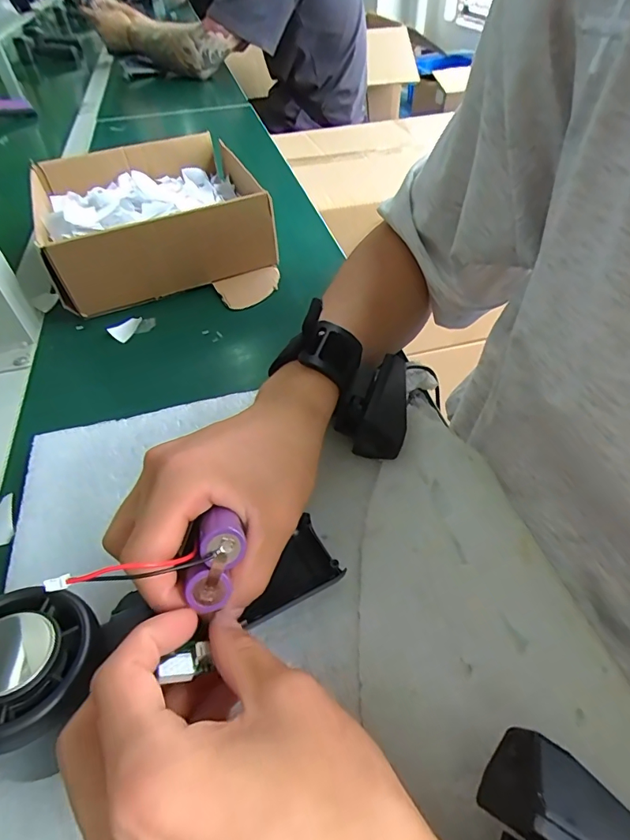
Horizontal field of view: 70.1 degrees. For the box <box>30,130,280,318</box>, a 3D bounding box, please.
[{"bbox_3d":[-0.165,-0.216,0.471,0.216,0.076,0.262,-20,50,-15],"label":"box"}]

